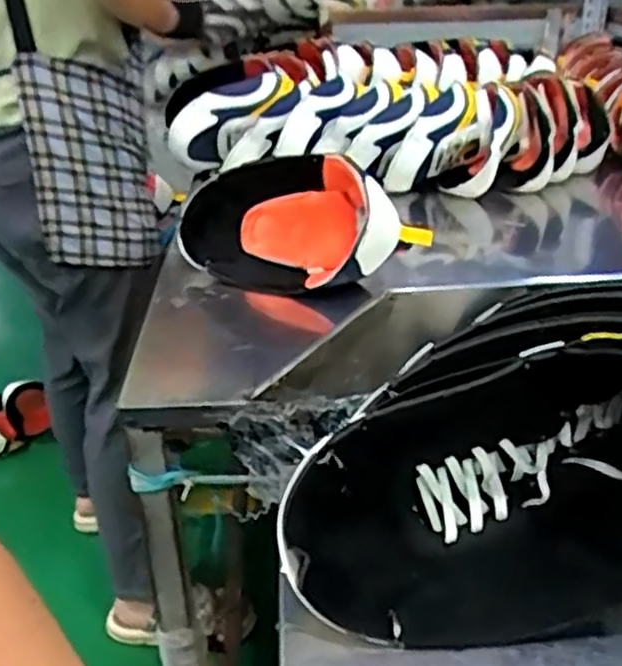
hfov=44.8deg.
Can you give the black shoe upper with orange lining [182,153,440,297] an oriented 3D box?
[{"bbox_3d":[-0.019,-0.110,0.772,0.259,0.107,0.101,8,29,18],"label":"black shoe upper with orange lining"}]

